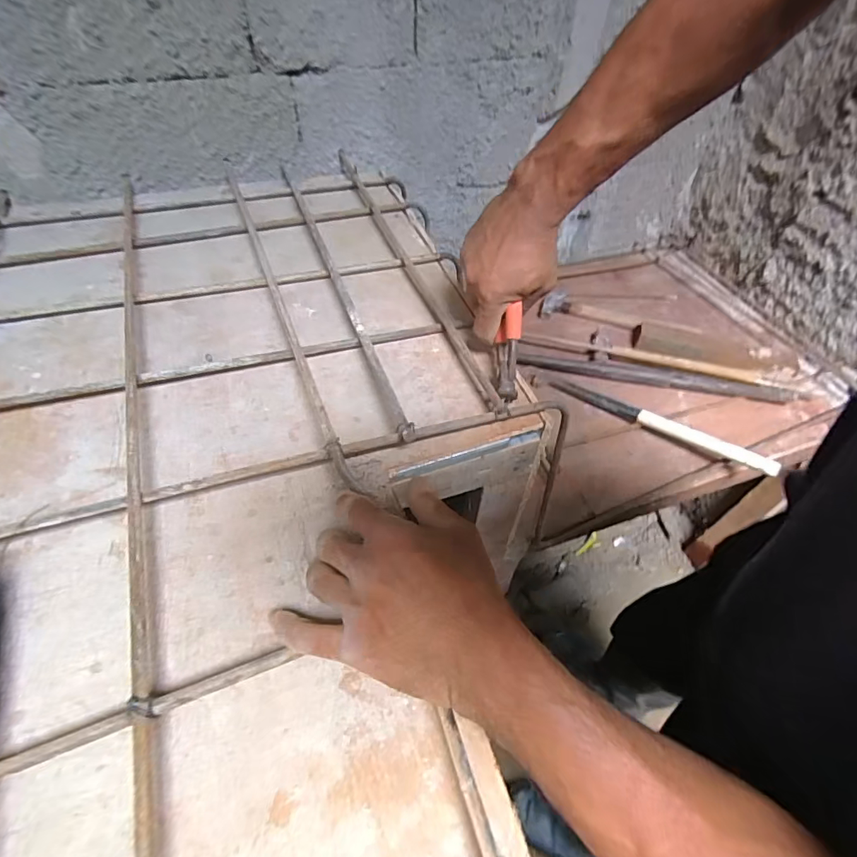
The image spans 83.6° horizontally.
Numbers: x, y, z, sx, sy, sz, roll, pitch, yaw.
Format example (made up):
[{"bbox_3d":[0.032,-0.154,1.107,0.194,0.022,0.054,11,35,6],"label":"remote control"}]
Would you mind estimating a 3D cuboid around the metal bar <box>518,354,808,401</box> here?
[{"bbox_3d":[0.423,-0.093,0.880,0.506,0.012,0.034,8,72,4],"label":"metal bar"}]

